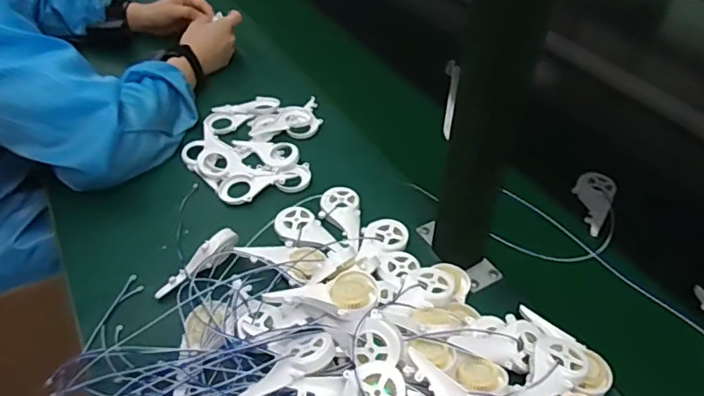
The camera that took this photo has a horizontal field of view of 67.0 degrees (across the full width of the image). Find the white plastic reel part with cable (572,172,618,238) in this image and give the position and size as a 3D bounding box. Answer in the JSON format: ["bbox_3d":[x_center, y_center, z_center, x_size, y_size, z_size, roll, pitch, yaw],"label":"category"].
[{"bbox_3d":[0.282,0.003,0.628,0.045,0.019,0.086,24,48,23],"label":"white plastic reel part with cable"}]

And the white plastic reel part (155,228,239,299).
[{"bbox_3d":[-0.153,0.066,0.527,0.094,0.026,0.013,-40,54,-13],"label":"white plastic reel part"}]

